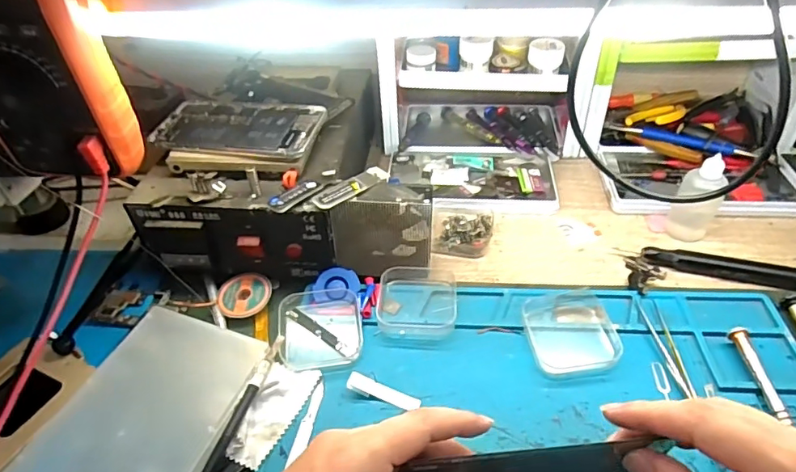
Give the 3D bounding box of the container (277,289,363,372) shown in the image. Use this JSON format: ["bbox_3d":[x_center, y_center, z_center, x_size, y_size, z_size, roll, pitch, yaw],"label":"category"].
[{"bbox_3d":[-0.061,0.069,0.399,0.063,0.014,0.069,-7,42,-4],"label":"container"}]

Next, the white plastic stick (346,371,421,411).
[{"bbox_3d":[-0.010,0.110,0.358,0.052,0.006,0.011,20,47,5],"label":"white plastic stick"}]

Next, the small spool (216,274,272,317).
[{"bbox_3d":[-0.129,0.049,0.429,0.043,0.007,0.040,-13,43,-10],"label":"small spool"}]

